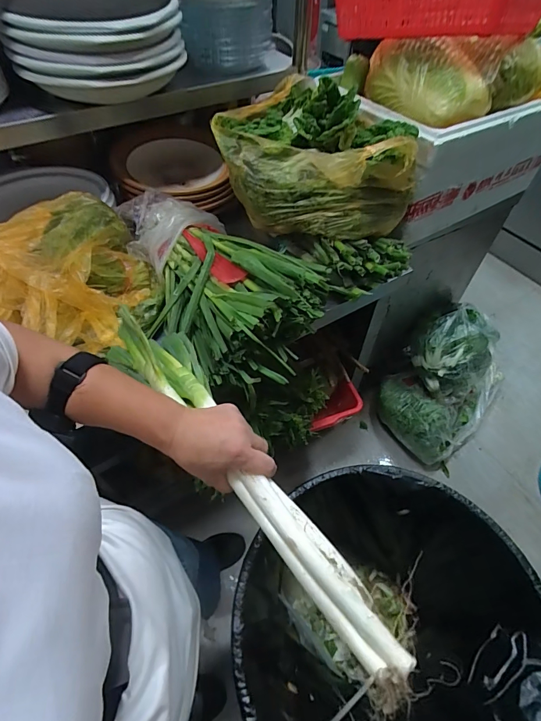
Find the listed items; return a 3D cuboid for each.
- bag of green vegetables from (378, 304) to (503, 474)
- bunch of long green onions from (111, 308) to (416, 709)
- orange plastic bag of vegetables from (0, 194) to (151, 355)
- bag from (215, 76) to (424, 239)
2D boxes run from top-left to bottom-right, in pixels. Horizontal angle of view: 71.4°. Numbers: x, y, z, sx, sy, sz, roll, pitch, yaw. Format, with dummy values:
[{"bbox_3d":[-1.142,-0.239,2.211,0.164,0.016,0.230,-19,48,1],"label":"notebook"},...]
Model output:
[{"bbox_3d":[0.695,0.075,1.489,0.385,0.382,0.563,38,61,24],"label":"bag of green vegetables"},{"bbox_3d":[-0.048,0.105,0.445,0.095,0.064,0.531,-31,54,-22],"label":"bunch of long green onions"},{"bbox_3d":[-0.384,-0.171,0.718,0.286,0.158,0.321,-20,56,-15],"label":"orange plastic bag of vegetables"},{"bbox_3d":[0.087,-0.421,0.817,0.414,0.209,0.235,29,58,19],"label":"bag"}]

